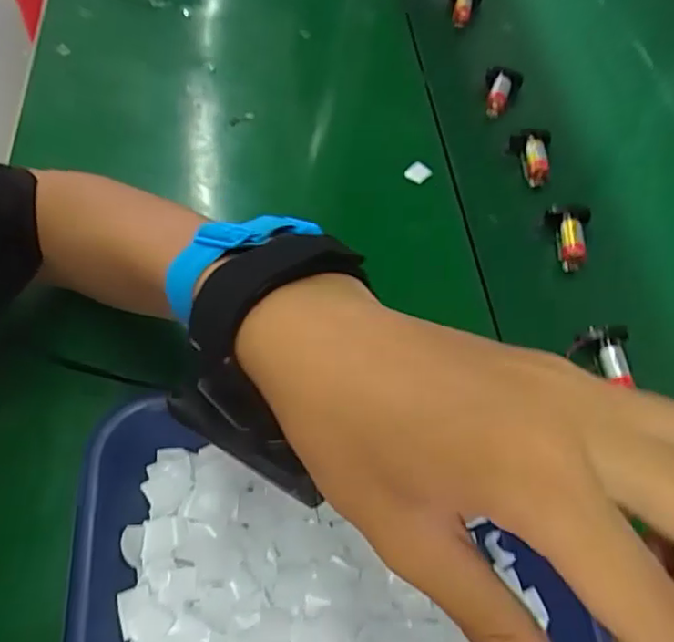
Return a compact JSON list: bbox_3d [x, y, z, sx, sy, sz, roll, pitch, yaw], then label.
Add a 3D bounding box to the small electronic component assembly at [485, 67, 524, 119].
[{"bbox_3d":[0.148,-0.210,0.529,0.033,0.024,0.051,18,56,11],"label":"small electronic component assembly"}]

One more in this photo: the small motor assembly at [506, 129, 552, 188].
[{"bbox_3d":[0.160,-0.137,0.484,0.032,0.020,0.048,8,55,5],"label":"small motor assembly"}]

